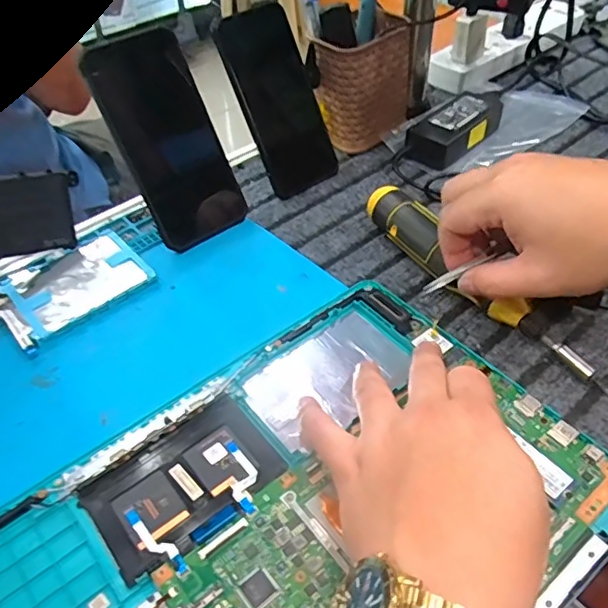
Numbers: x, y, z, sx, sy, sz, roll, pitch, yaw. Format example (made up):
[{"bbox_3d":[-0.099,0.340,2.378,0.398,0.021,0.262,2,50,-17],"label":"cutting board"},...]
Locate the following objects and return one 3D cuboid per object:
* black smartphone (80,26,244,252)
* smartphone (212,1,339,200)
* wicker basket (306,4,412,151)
[{"bbox_3d":[-0.107,-0.130,0.452,0.080,0.160,0.008,-30,19,-22],"label":"black smartphone"},{"bbox_3d":[-0.021,-0.182,0.509,0.077,0.159,0.008,-31,17,-25],"label":"smartphone"},{"bbox_3d":[0.061,-0.219,0.560,0.083,0.110,0.084,5,46,9],"label":"wicker basket"}]

